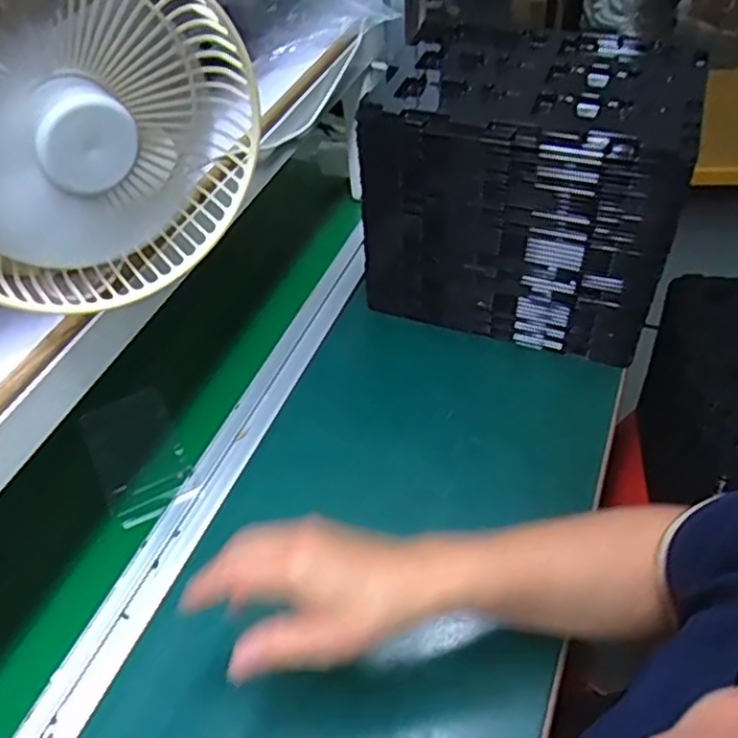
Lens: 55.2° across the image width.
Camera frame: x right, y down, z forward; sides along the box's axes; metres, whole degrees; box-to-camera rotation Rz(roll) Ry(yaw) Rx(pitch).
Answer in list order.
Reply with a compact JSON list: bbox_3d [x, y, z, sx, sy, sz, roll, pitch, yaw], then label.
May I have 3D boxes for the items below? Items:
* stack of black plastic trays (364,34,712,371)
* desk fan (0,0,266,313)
[{"bbox_3d":[0.155,-0.180,0.695,0.267,0.220,0.196,14,50,16],"label":"stack of black plastic trays"},{"bbox_3d":[-0.160,-0.128,0.397,0.198,0.180,0.068,-33,53,-24],"label":"desk fan"}]

